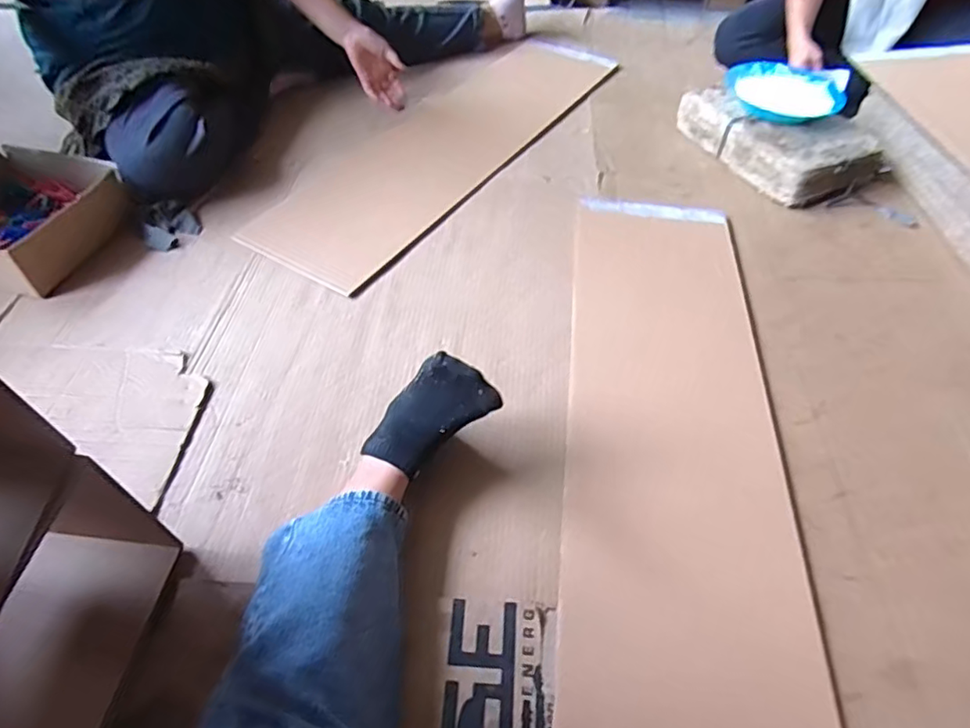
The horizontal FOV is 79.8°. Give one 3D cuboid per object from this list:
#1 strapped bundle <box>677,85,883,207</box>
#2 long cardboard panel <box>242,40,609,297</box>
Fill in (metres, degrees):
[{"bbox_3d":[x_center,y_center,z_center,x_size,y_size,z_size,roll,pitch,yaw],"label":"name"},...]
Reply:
[{"bbox_3d":[0.566,-0.449,1.139,0.211,0.082,0.349,-24,56,-19],"label":"strapped bundle"},{"bbox_3d":[-0.059,-0.466,1.196,0.277,0.013,0.967,28,56,20],"label":"long cardboard panel"}]

